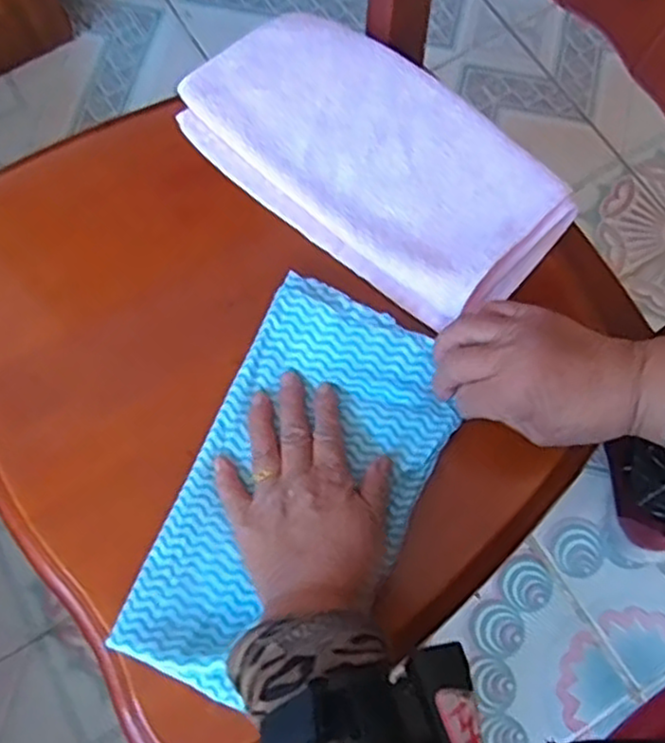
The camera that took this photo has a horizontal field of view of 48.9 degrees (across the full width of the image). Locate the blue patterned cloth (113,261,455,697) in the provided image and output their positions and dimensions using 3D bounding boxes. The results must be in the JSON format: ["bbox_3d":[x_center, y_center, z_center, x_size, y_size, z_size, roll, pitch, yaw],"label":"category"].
[{"bbox_3d":[-0.022,0.070,0.442,0.137,0.019,0.246,26,74,8],"label":"blue patterned cloth"}]

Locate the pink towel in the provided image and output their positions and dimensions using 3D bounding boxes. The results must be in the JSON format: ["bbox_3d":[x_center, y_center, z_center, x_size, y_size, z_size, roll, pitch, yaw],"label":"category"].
[{"bbox_3d":[0.028,-0.156,0.519,0.272,0.028,0.148,40,76,12],"label":"pink towel"}]

